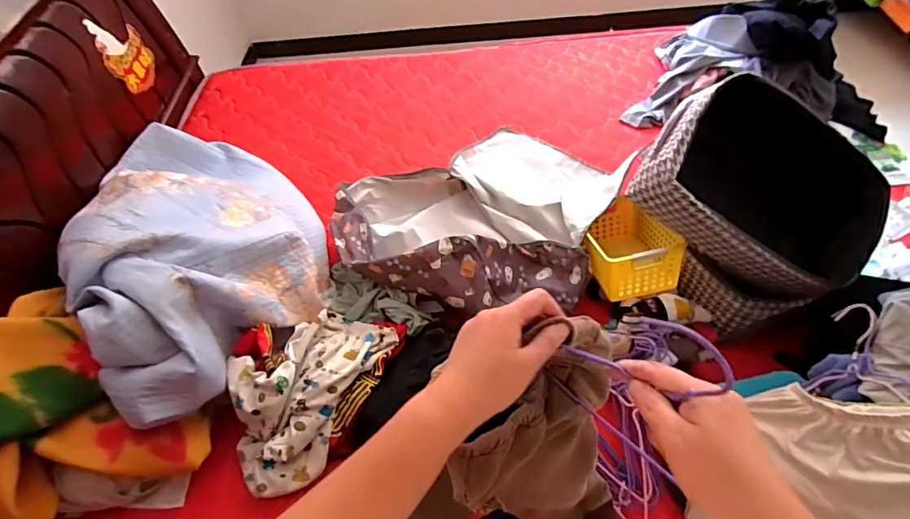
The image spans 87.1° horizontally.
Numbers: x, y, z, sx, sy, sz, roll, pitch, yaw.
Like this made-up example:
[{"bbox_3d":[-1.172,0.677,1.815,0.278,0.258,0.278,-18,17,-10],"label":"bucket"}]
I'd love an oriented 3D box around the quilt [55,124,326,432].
[{"bbox_3d":[-0.629,-0.090,1.176,0.507,0.269,0.844,-30,58,-14],"label":"quilt"}]

